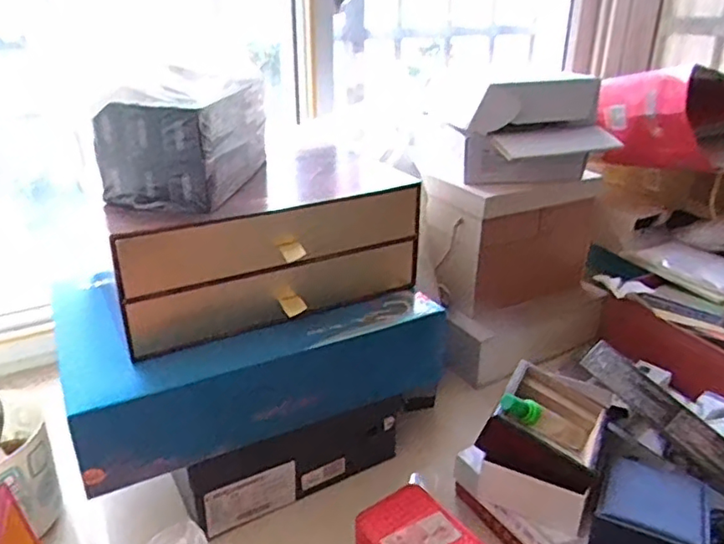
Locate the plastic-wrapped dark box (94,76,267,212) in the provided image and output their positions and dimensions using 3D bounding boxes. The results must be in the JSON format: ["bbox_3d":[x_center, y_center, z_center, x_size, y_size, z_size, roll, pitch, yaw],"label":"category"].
[{"bbox_3d":[-0.175,-0.138,0.588,0.109,0.099,0.167,3,26,6],"label":"plastic-wrapped dark box"}]

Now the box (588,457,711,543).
[{"bbox_3d":[0.258,0.216,0.520,0.088,0.053,0.083,12,28,25],"label":"box"}]

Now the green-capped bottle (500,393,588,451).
[{"bbox_3d":[0.180,0.145,0.570,0.110,0.022,0.018,30,11,-29],"label":"green-capped bottle"}]

